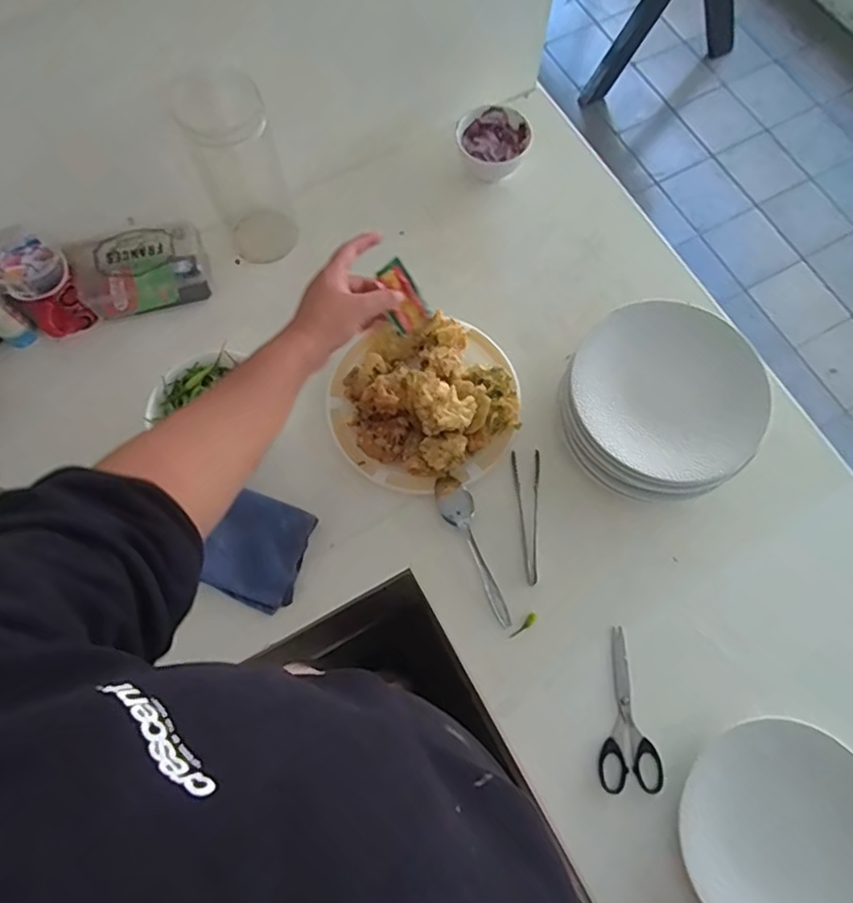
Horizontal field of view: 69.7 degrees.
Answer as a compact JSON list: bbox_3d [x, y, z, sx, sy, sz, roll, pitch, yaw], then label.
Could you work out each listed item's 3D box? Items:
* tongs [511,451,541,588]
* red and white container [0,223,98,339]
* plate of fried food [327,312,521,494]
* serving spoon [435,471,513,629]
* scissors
[{"bbox_3d":[0.112,0.073,0.694,0.034,0.008,0.151,3,72,1],"label":"tongs"},{"bbox_3d":[-0.443,-0.191,0.712,0.074,0.118,0.061,-43,77,-13],"label":"red and white container"},{"bbox_3d":[-0.003,-0.063,0.700,0.210,0.058,0.201,0,72,0],"label":"plate of fried food"},{"bbox_3d":[0.057,0.106,0.676,0.037,0.019,0.170,-25,74,-8],"label":"serving spoon"},{"bbox_3d":[0.208,0.265,0.635,0.063,0.006,0.155,1,72,0],"label":"scissors"}]

